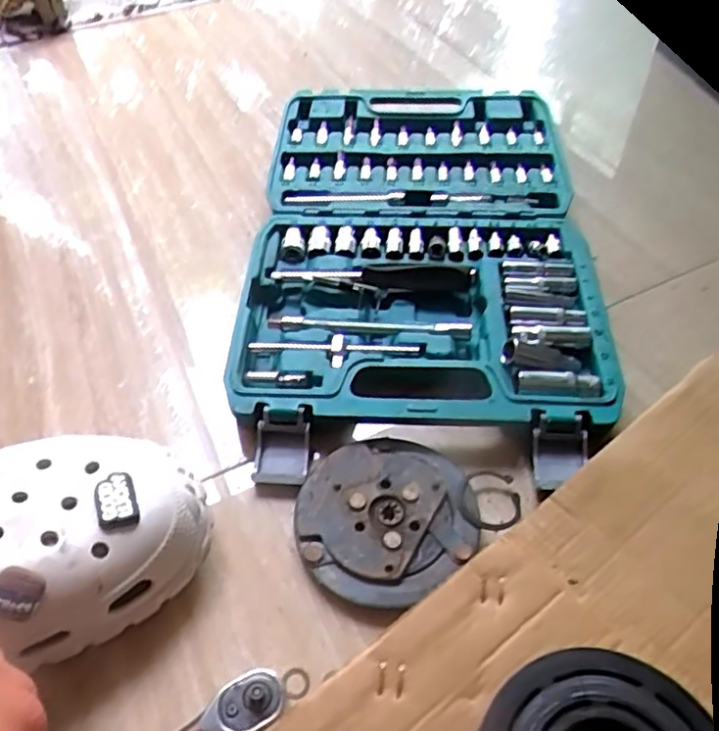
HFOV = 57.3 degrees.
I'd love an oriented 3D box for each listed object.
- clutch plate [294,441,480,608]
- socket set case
[{"bbox_3d":[0.016,0.086,0.373,0.098,0.012,0.095,-3,49,3],"label":"clutch plate"},{"bbox_3d":[0.048,-0.106,0.522,0.244,0.032,0.423,0,50,5],"label":"socket set case"}]

